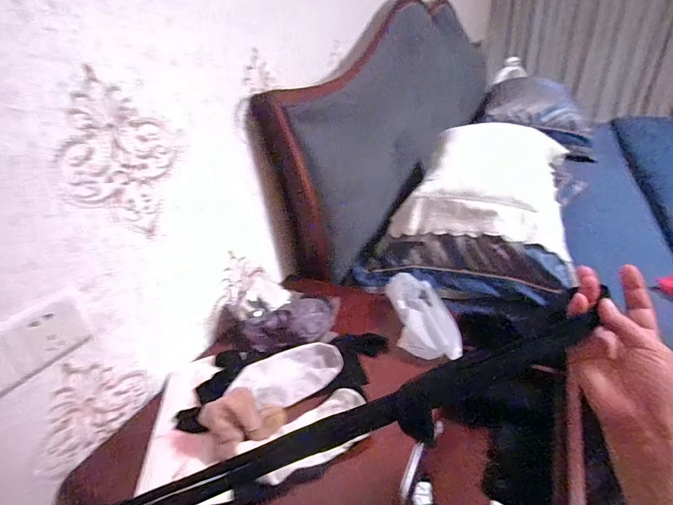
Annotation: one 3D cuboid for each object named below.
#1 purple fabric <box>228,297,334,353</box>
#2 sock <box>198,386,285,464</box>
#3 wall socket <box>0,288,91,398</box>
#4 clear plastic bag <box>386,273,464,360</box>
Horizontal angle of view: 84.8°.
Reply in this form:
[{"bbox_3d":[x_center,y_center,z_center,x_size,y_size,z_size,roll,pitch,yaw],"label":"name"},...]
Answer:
[{"bbox_3d":[-0.093,0.127,0.707,0.179,0.072,0.102,-12,30,-11],"label":"purple fabric"},{"bbox_3d":[-0.134,0.244,0.540,0.115,0.067,0.063,-25,35,-30],"label":"sock"},{"bbox_3d":[-0.395,0.124,0.446,0.007,0.084,0.178,12,34,27],"label":"wall socket"},{"bbox_3d":[0.166,0.109,0.721,0.114,0.058,0.221,-6,30,0],"label":"clear plastic bag"}]

